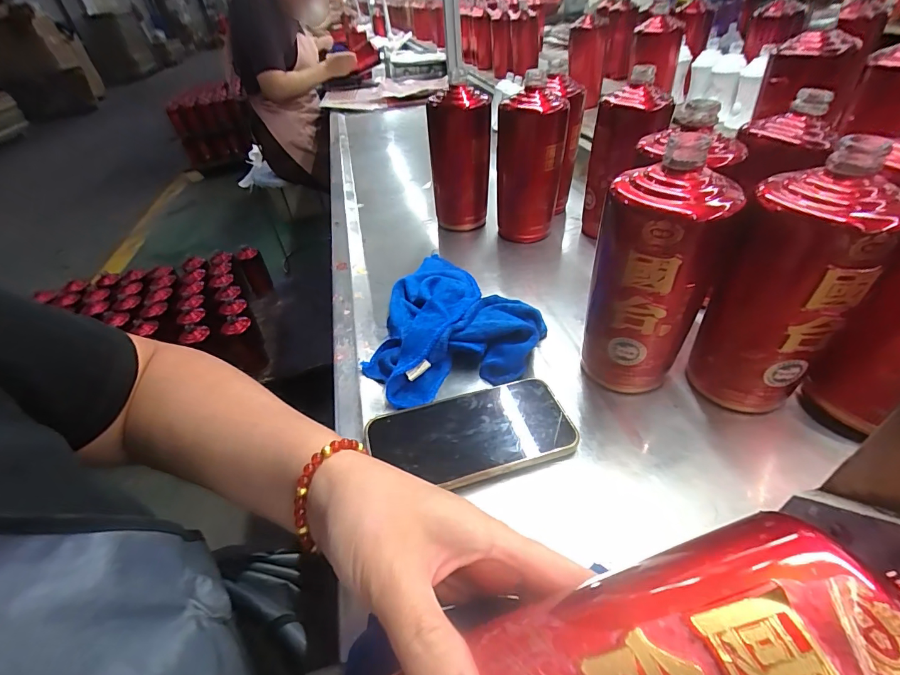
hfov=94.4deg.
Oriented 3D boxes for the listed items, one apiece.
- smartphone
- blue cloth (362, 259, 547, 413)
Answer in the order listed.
[{"bbox_3d":[0.017,0.076,0.331,0.154,0.013,0.080,-16,41,-10],"label":"smartphone"},{"bbox_3d":[-0.014,-0.032,0.447,0.181,0.033,0.232,-19,41,-13],"label":"blue cloth"}]

